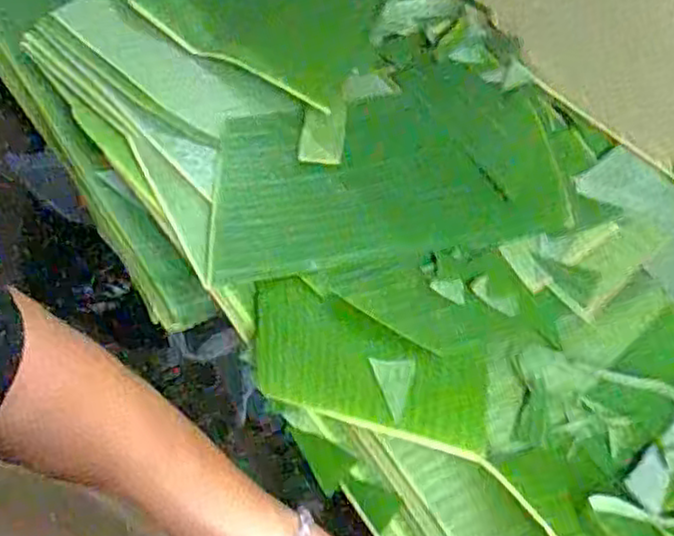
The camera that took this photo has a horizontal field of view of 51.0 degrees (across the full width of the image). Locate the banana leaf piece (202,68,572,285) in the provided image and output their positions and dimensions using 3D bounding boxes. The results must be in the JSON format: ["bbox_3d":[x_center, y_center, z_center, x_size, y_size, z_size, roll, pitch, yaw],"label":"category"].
[{"bbox_3d":[0.040,-0.091,0.615,0.311,0.036,0.179,-13,66,-8],"label":"banana leaf piece"}]

